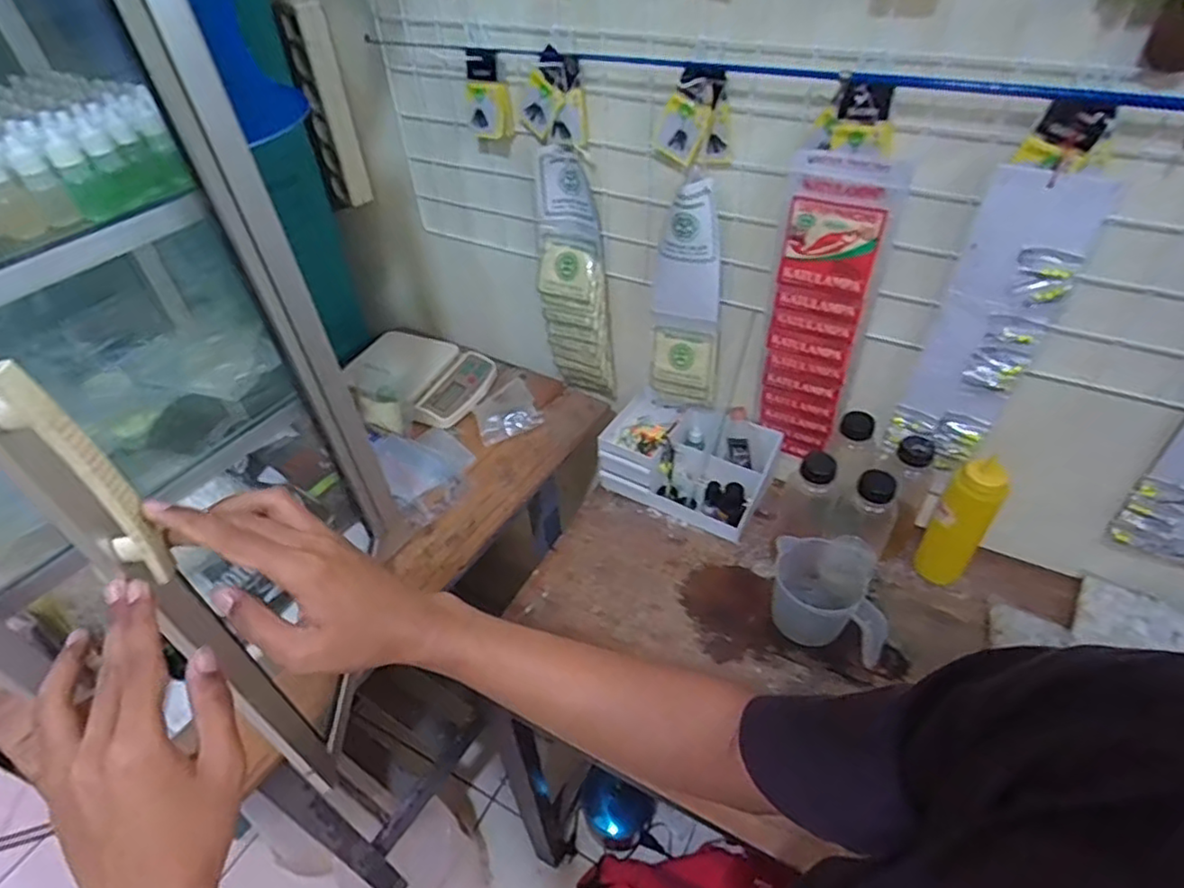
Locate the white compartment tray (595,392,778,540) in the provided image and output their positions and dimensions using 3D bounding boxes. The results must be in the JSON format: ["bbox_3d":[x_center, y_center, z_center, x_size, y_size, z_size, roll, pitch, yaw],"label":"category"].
[{"bbox_3d":[0.141,0.019,0.957,0.234,0.113,0.143,20,48,23],"label":"white compartment tray"}]

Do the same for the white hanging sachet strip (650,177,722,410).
[{"bbox_3d":[0.122,-0.187,0.852,0.091,0.312,0.028,13,45,19],"label":"white hanging sachet strip"}]

